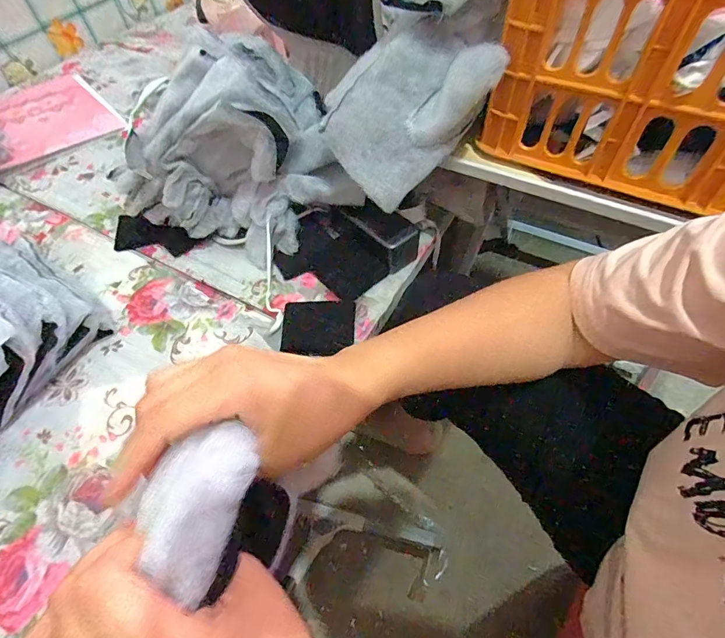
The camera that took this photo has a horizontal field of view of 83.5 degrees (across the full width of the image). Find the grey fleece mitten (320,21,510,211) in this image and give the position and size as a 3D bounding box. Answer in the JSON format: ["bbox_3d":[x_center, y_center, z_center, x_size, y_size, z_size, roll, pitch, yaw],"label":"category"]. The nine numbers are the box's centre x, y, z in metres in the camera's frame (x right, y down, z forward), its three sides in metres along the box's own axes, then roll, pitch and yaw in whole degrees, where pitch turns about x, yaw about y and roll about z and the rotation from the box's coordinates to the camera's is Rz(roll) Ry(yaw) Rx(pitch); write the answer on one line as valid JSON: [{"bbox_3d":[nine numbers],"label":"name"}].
[{"bbox_3d":[0.040,-0.214,0.406,0.123,0.166,0.040,45,26,6],"label":"grey fleece mitten"}]

